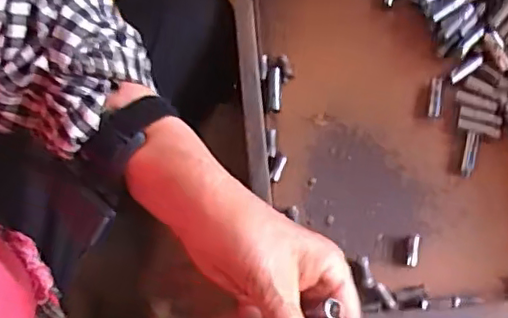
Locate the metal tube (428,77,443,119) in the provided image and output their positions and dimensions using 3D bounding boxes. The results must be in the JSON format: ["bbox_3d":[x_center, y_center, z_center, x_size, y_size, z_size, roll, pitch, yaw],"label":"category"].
[{"bbox_3d":[0.165,-0.056,0.550,0.010,0.006,0.040,9,66,8],"label":"metal tube"}]

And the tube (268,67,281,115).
[{"bbox_3d":[0.019,-0.063,0.563,0.011,0.011,0.045,0,65,4],"label":"tube"}]

